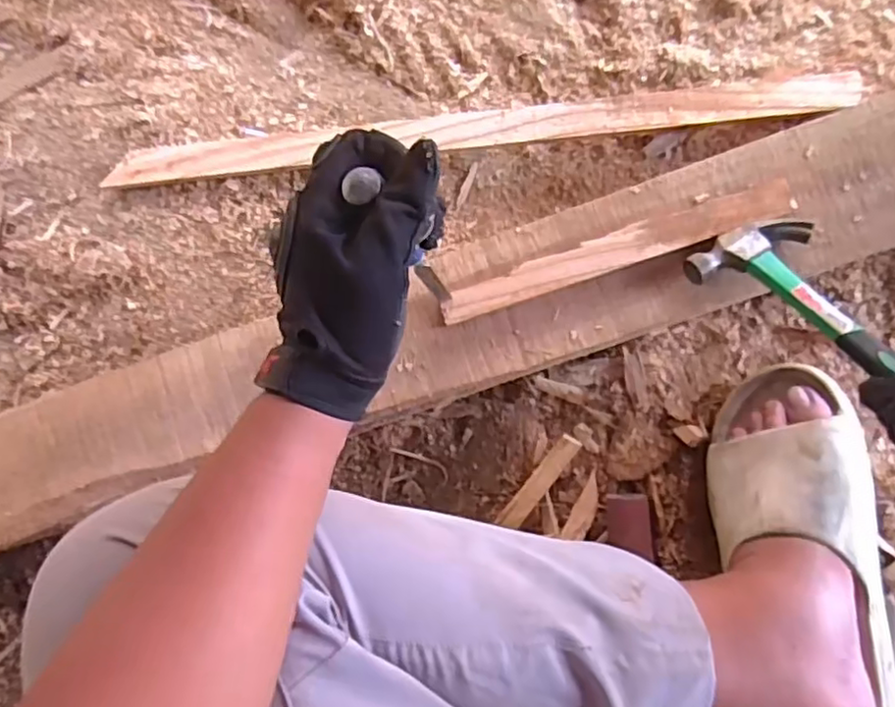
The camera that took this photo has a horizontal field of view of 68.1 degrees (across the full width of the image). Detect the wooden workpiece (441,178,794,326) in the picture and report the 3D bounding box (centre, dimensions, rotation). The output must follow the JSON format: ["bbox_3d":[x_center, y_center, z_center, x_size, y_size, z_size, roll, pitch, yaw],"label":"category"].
[{"bbox_3d":[0.138,-0.084,0.552,0.292,0.018,0.032,-19,83,5],"label":"wooden workpiece"}]

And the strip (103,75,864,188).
[{"bbox_3d":[0.018,-0.216,0.641,0.700,0.026,0.045,-5,82,5],"label":"strip"}]

